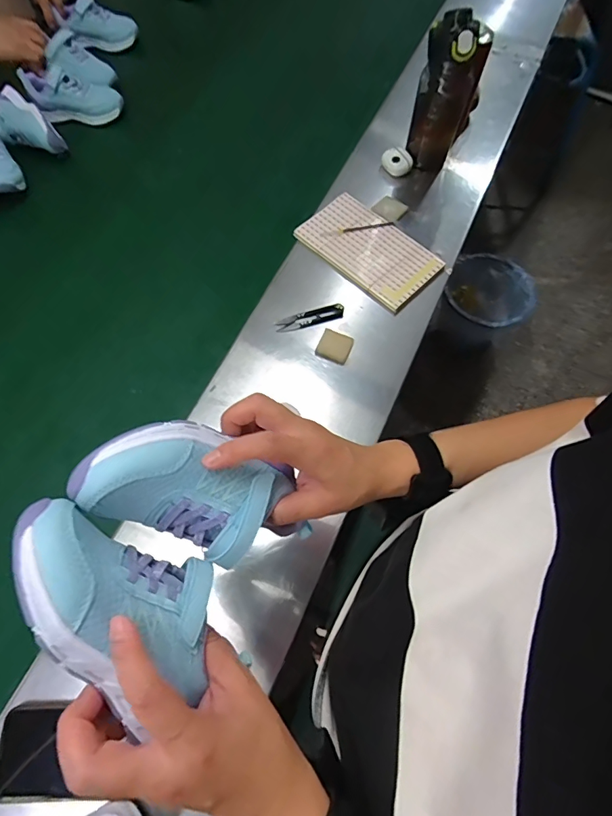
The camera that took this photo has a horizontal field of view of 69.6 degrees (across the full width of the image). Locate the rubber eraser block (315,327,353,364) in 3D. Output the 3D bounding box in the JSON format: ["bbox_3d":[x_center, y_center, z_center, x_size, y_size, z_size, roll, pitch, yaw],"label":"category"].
[{"bbox_3d":[0.042,-0.089,0.623,0.047,0.008,0.046,26,69,11],"label":"rubber eraser block"}]

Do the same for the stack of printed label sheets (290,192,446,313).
[{"bbox_3d":[0.099,-0.250,0.687,0.207,0.012,0.121,42,74,15],"label":"stack of printed label sheets"}]

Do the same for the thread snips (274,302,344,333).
[{"bbox_3d":[0.007,-0.131,0.644,0.102,0.010,0.027,-20,68,-9],"label":"thread snips"}]

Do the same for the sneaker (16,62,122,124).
[{"bbox_3d":[-0.432,-0.581,0.820,0.173,0.063,0.074,1,67,0],"label":"sneaker"}]

